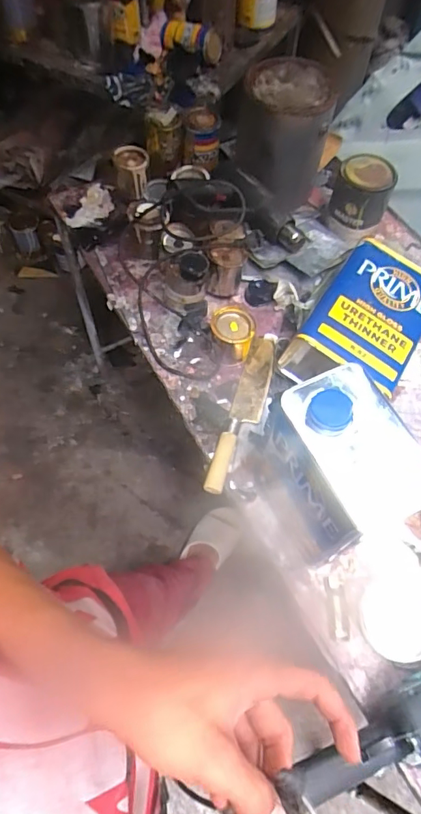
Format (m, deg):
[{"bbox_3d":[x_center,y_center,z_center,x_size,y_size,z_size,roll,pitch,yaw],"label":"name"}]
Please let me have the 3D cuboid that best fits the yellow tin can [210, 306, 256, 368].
[{"bbox_3d":[0.038,-0.119,0.811,0.069,0.075,0.069,0,60,0],"label":"yellow tin can"}]

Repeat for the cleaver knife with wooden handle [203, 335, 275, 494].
[{"bbox_3d":[0.058,0.001,0.780,0.050,0.021,0.310,14,61,8],"label":"cleaver knife with wooden handle"}]

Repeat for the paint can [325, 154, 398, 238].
[{"bbox_3d":[0.282,-0.398,0.909,0.104,0.109,0.100,0,60,0],"label":"paint can"}]

